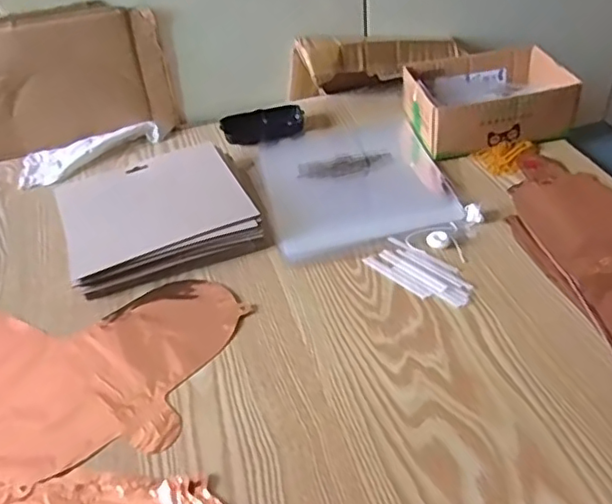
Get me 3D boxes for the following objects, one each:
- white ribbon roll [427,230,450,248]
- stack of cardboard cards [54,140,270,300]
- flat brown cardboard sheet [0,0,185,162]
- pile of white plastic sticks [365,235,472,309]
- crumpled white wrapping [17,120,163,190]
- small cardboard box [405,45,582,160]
[{"bbox_3d":[0.136,-0.012,0.607,0.020,0.012,0.018,-11,42,-5],"label":"white ribbon roll"},{"bbox_3d":[-0.162,-0.040,0.657,0.202,0.041,0.178,-19,43,-13],"label":"stack of cardboard cards"},{"bbox_3d":[-0.317,-0.214,0.759,0.276,0.182,0.023,-14,42,-8],"label":"flat brown cardboard sheet"},{"bbox_3d":[0.113,0.020,0.582,0.104,0.007,0.052,29,53,33],"label":"pile of white plastic sticks"},{"bbox_3d":[-0.284,-0.133,0.780,0.180,0.024,0.065,-16,43,-10],"label":"crumpled white wrapping"},{"bbox_3d":[0.225,-0.191,0.748,0.181,0.067,0.137,-11,42,-5],"label":"small cardboard box"}]

